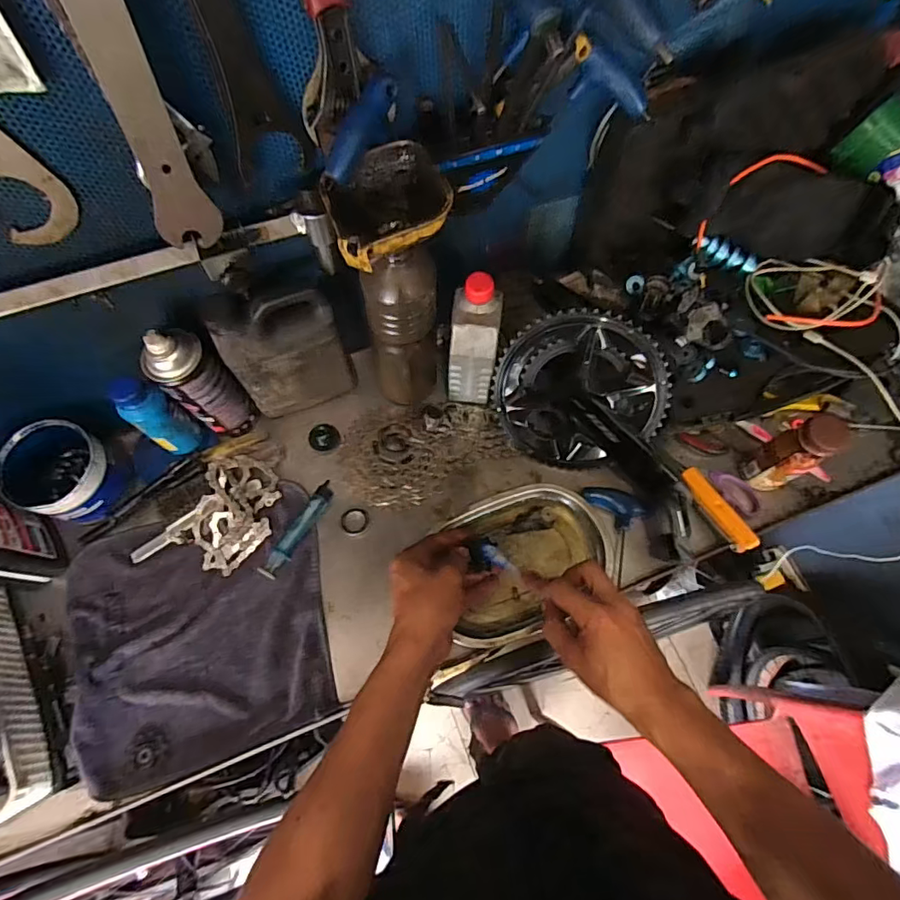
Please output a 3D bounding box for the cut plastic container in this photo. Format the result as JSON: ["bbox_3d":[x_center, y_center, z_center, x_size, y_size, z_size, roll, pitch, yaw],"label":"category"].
[{"bbox_3d":[-0.051,-0.195,0.421,0.095,0.058,0.099,-18,69,-7],"label":"cut plastic container"}]

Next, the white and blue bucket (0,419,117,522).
[{"bbox_3d":[-0.447,0.029,0.602,0.101,0.097,0.096,0,68,0],"label":"white and blue bucket"}]

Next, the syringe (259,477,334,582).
[{"bbox_3d":[-0.180,0.095,0.611,0.025,0.020,0.127,29,71,12],"label":"syringe"}]

